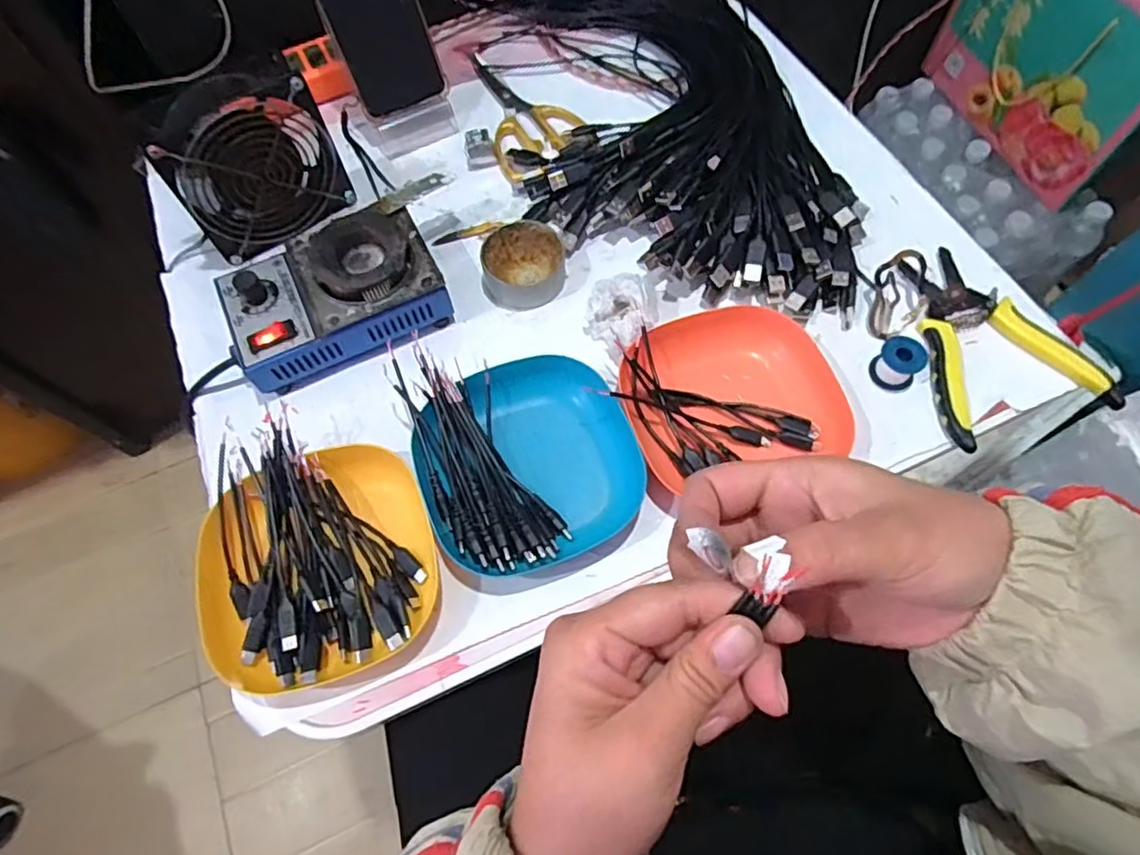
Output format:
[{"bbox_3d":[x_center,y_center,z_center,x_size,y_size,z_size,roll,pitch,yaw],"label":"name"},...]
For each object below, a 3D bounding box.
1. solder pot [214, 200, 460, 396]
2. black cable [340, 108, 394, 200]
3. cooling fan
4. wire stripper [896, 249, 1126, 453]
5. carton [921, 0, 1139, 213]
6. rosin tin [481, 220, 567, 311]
[{"bbox_3d":[-0.173,-0.098,0.465,0.151,0.060,0.100,-23,67,-8],"label":"solder pot"},{"bbox_3d":[-0.186,-0.248,0.569,0.018,0.015,0.103,-26,68,-10],"label":"black cable"},{"bbox_3d":[-0.240,-0.200,0.484,0.117,0.118,0.039,-41,71,-15],"label":"cooling fan"},{"bbox_3d":[0.305,-0.065,0.457,0.117,0.014,0.156,-9,66,-2],"label":"wire stripper"},{"bbox_3d":[0.679,-0.502,0.833,0.160,0.233,0.318,-19,67,-7],"label":"carton"},{"bbox_3d":[-0.035,-0.129,0.496,0.061,0.026,0.063,-1,66,1],"label":"rosin tin"}]

